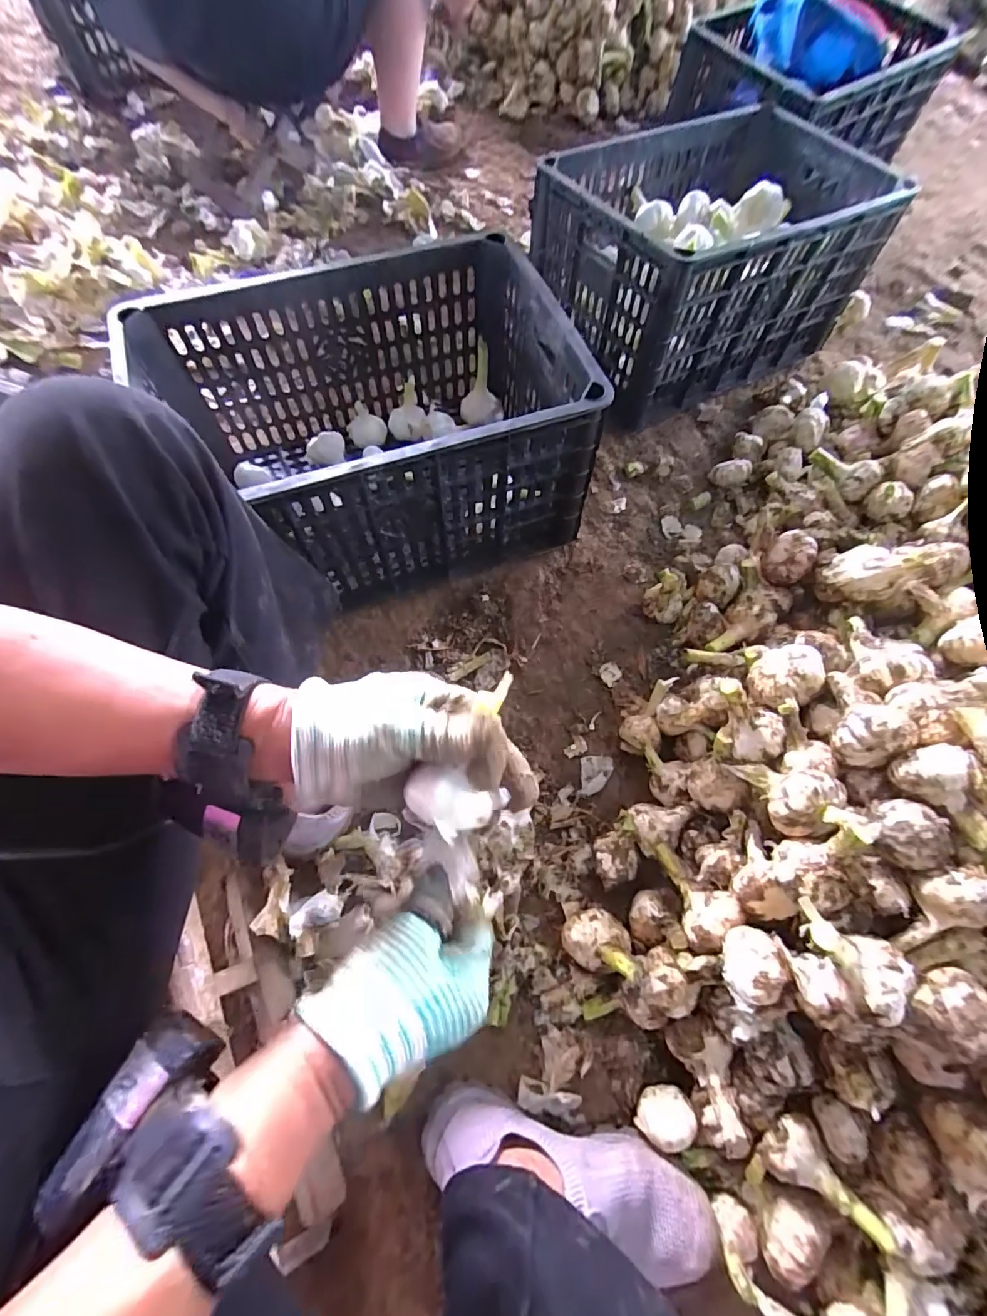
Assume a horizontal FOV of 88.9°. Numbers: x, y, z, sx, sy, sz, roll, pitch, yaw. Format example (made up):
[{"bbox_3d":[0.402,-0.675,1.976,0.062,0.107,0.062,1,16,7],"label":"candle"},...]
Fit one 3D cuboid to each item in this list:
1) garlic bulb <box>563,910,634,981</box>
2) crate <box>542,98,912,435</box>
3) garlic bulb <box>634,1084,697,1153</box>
[{"bbox_3d":[0.099,0.269,0.480,0.058,0.076,0.051,31,68,10],"label":"garlic bulb"},{"bbox_3d":[0.319,-0.605,0.766,0.491,0.224,0.328,-32,72,-16],"label":"crate"},{"bbox_3d":[0.152,0.407,0.448,0.041,0.037,0.045,1,66,-3],"label":"garlic bulb"}]

